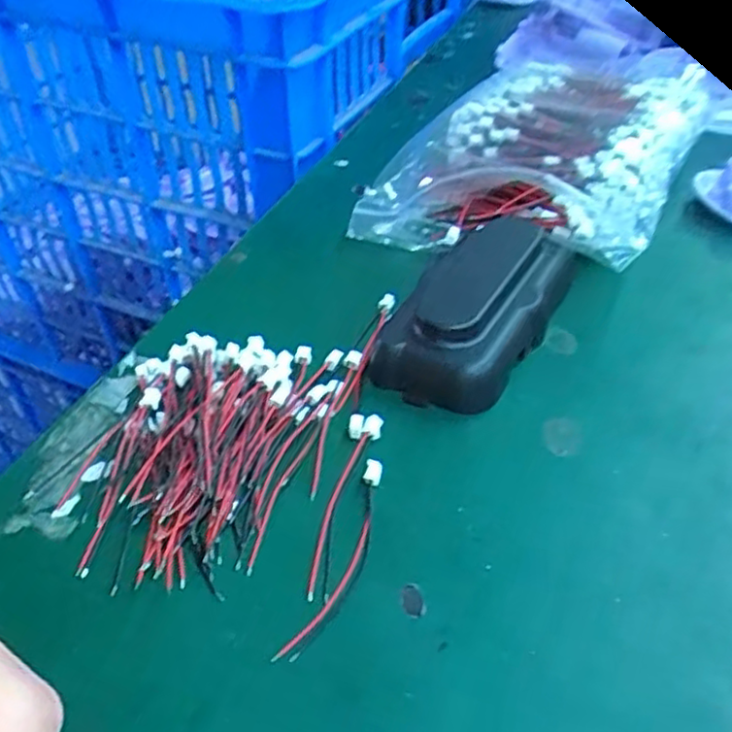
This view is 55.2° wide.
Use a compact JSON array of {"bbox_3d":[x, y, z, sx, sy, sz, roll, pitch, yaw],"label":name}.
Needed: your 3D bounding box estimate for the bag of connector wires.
[{"bbox_3d":[0.087,-0.110,0.352,0.133,0.042,0.169,21,48,21],"label":"bag of connector wires"}]

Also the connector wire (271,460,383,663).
[{"bbox_3d":[-0.006,0.057,0.210,0.012,0.006,0.069,16,46,16],"label":"connector wire"}]

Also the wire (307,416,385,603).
[{"bbox_3d":[-0.007,0.043,0.225,0.009,0.005,0.070,10,45,11],"label":"wire"}]

